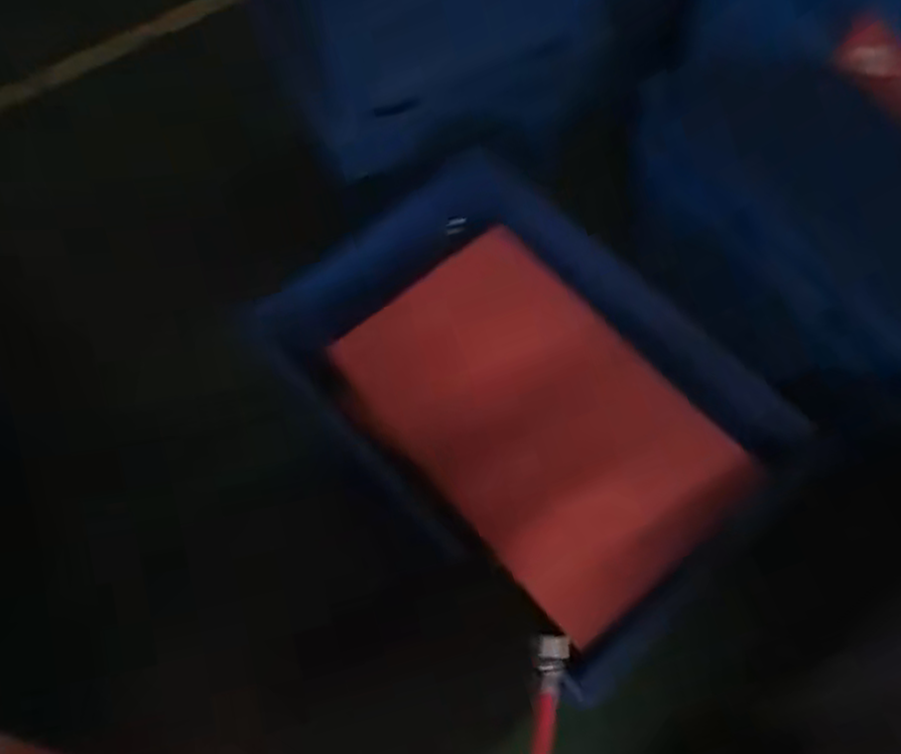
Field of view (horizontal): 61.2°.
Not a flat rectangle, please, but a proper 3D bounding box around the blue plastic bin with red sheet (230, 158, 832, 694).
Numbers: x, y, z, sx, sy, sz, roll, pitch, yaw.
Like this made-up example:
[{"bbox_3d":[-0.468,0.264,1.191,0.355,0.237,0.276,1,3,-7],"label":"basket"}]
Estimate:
[{"bbox_3d":[0.091,0.014,0.852,0.546,0.109,0.396,41,72,19],"label":"blue plastic bin with red sheet"}]

